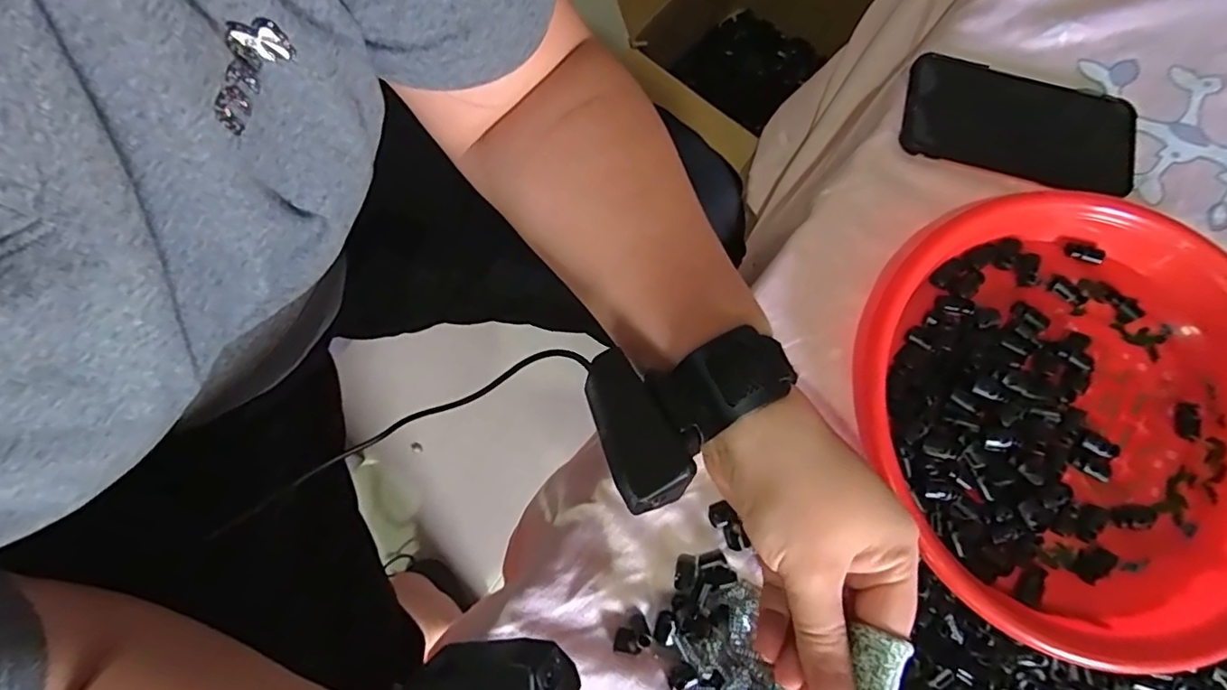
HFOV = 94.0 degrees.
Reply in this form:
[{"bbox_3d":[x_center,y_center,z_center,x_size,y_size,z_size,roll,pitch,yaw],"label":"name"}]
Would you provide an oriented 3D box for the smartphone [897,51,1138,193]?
[{"bbox_3d":[0.269,-0.143,0.375,0.151,0.009,0.072,17,78,2],"label":"smartphone"}]

